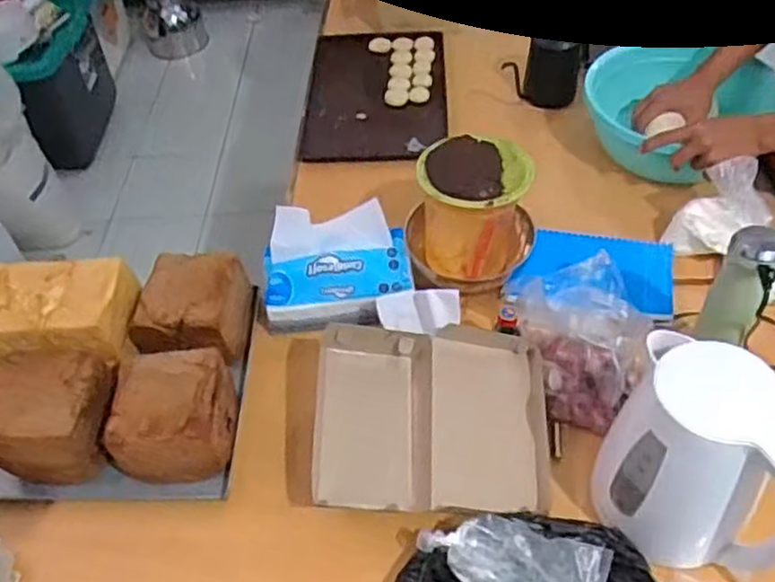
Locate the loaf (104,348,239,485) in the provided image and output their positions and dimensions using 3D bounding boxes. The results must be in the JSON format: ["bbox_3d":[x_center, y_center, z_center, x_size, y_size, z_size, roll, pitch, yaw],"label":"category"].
[{"bbox_3d":[-0.237,0.139,0.793,0.116,0.077,0.131,-3,50,2],"label":"loaf"}]

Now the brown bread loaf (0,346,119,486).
[{"bbox_3d":[-0.383,0.138,0.822,0.125,0.111,0.138,1,50,6],"label":"brown bread loaf"}]

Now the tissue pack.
[{"bbox_3d":[-0.064,-0.034,0.925,0.189,0.098,0.145,1,50,6],"label":"tissue pack"}]

